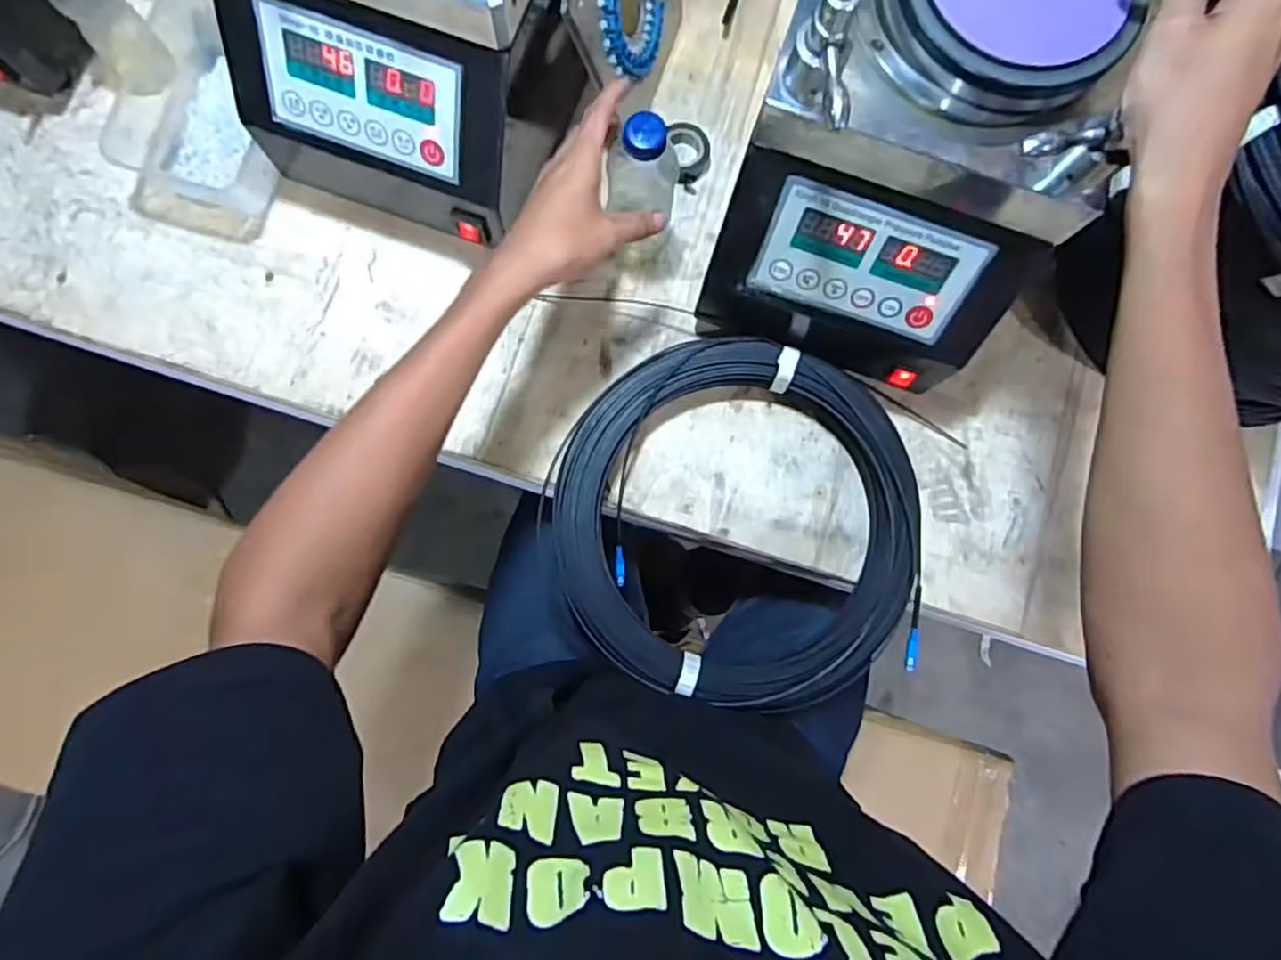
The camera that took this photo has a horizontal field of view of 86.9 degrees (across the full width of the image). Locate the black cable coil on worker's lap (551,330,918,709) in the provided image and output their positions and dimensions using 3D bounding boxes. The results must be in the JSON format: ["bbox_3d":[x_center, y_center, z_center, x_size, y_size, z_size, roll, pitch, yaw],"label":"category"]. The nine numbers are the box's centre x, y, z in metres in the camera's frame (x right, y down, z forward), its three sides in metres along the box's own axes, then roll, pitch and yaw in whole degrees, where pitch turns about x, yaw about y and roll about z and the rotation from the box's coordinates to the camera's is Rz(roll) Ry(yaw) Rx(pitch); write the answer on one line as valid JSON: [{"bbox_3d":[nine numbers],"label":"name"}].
[{"bbox_3d":[0.087,0.035,0.591,0.315,0.054,0.303,0,83,-2],"label":"black cable coil on worker's lap"}]

